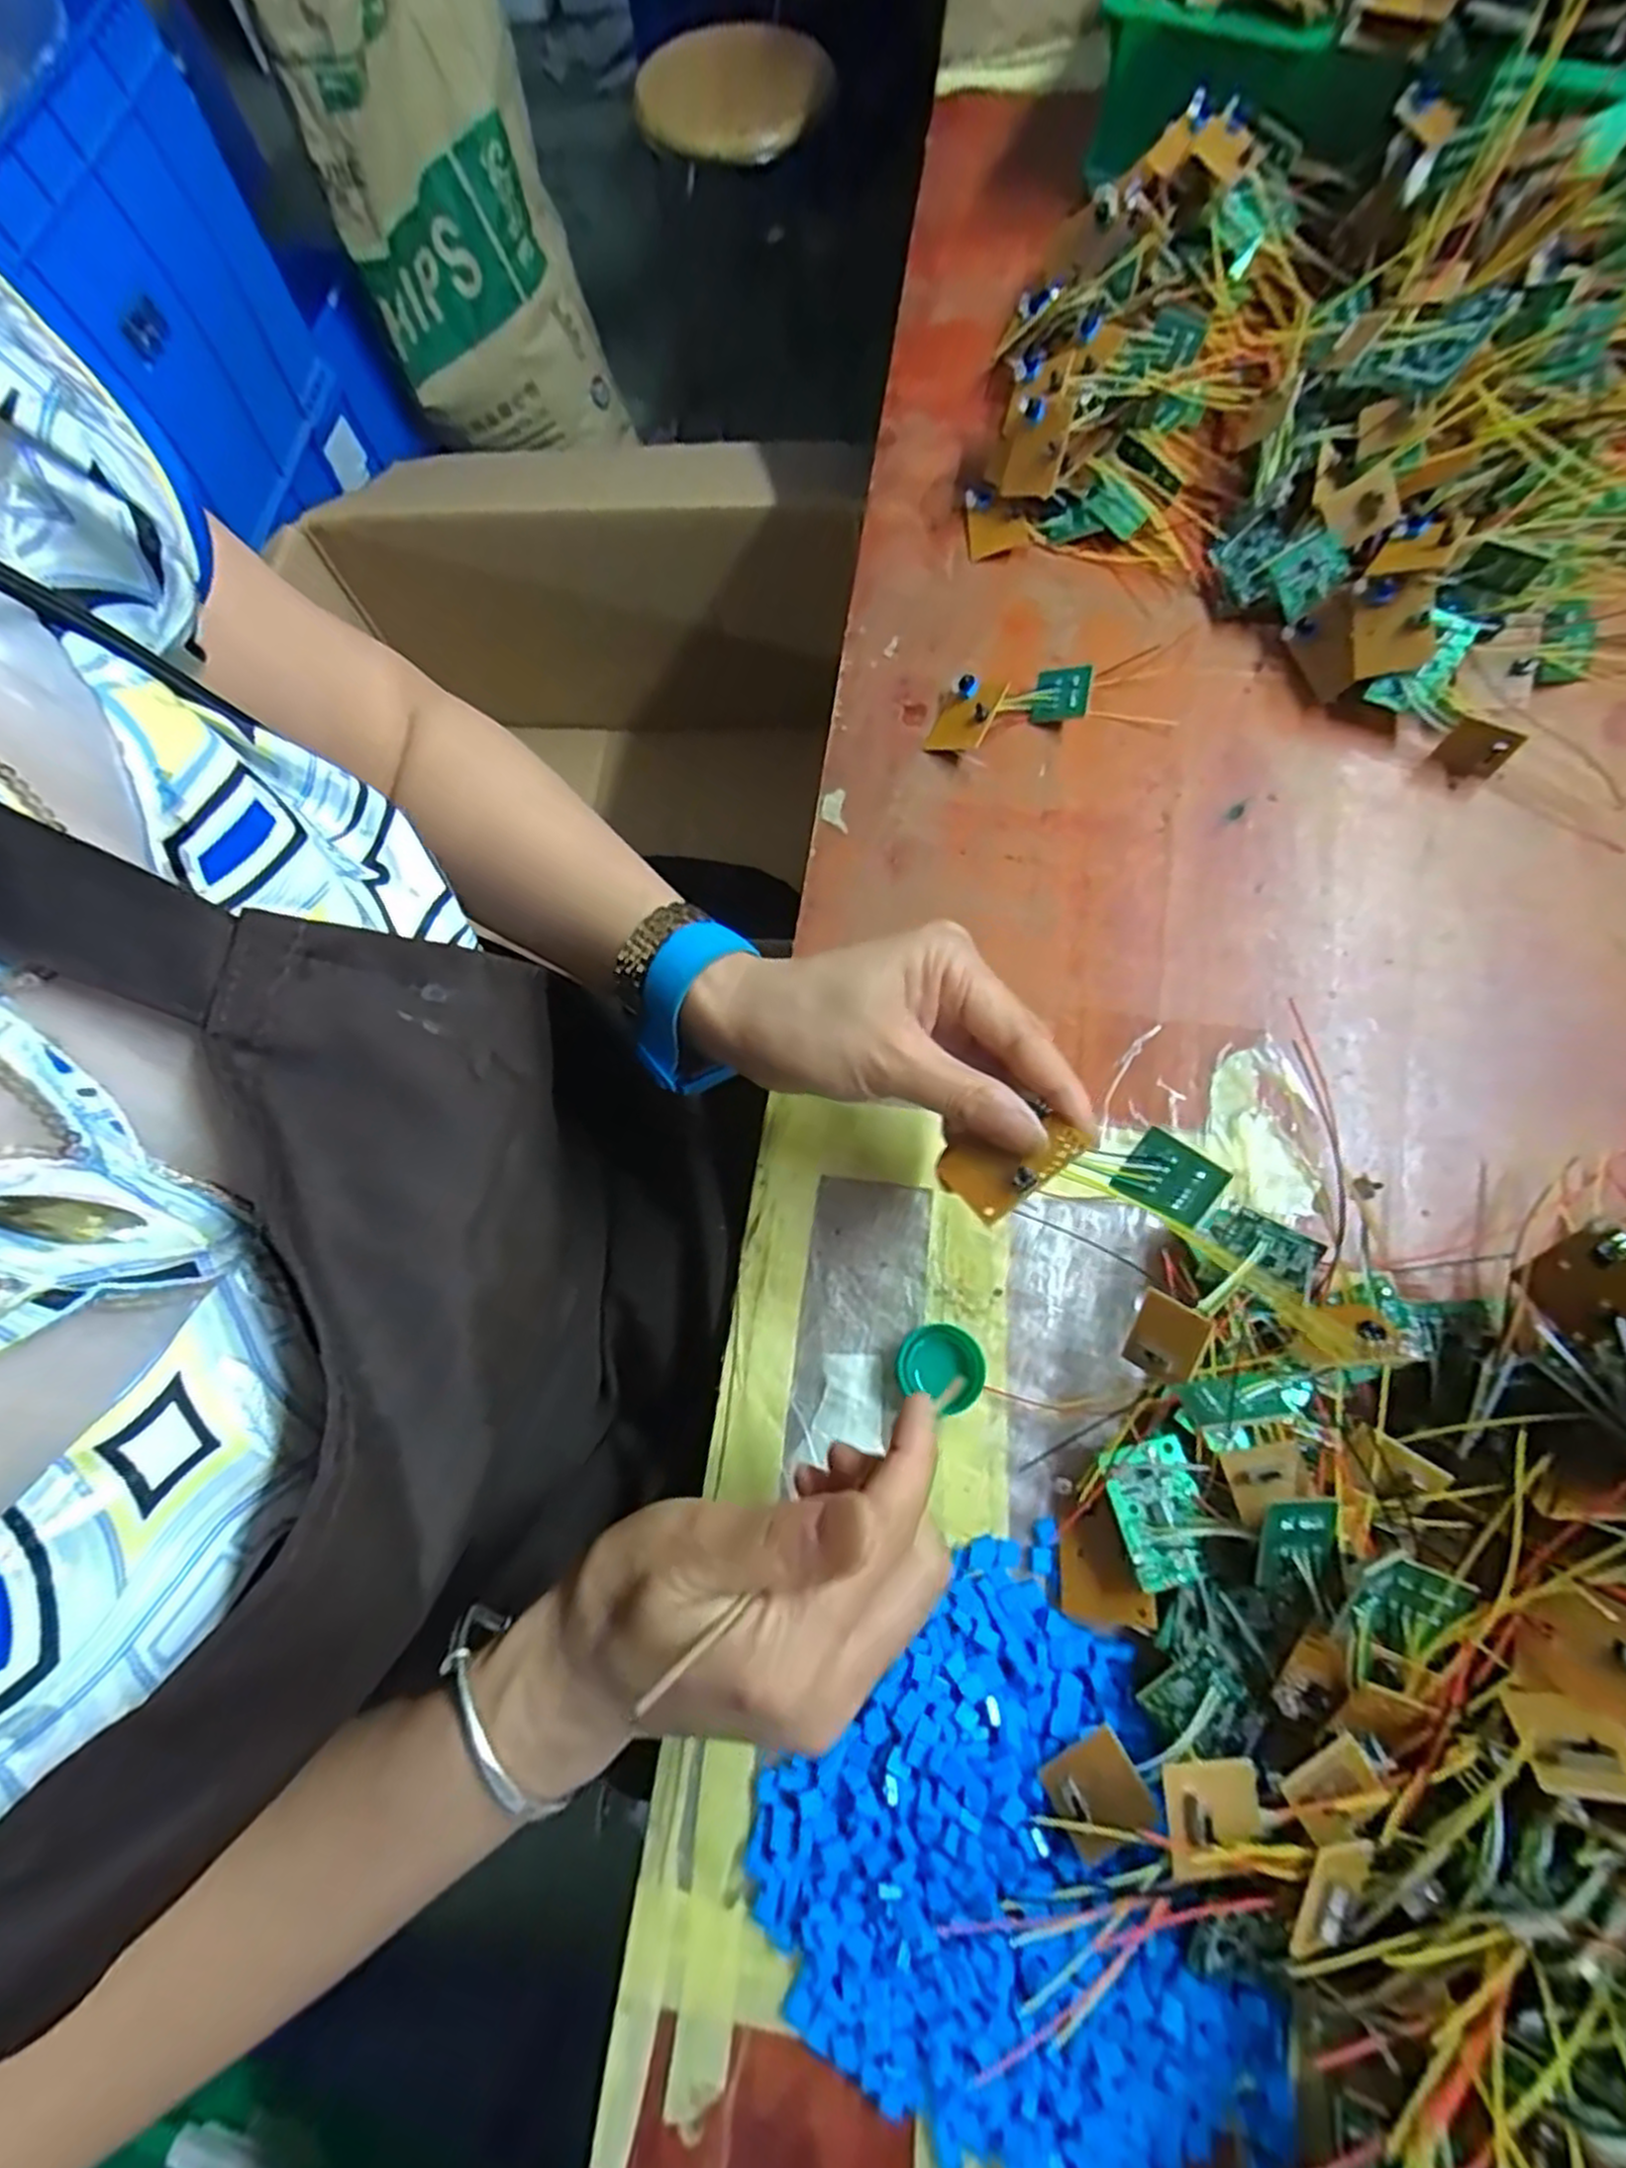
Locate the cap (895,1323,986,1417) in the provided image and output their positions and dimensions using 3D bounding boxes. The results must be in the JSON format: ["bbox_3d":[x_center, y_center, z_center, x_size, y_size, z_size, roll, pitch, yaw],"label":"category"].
[{"bbox_3d":[0.049,0.108,0.301,0.031,0.014,0.029,-1,71,3],"label":"cap"}]

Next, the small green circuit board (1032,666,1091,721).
[{"bbox_3d":[0.124,-0.195,0.392,0.027,0.005,0.024,7,104,30],"label":"small green circuit board"}]

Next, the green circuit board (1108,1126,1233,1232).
[{"bbox_3d":[0.113,0.030,0.250,0.028,0.004,0.023,36,100,23],"label":"green circuit board"}]

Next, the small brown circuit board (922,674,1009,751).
[{"bbox_3d":[0.076,-0.187,0.398,0.030,0.012,0.043,15,75,29],"label":"small brown circuit board"}]

